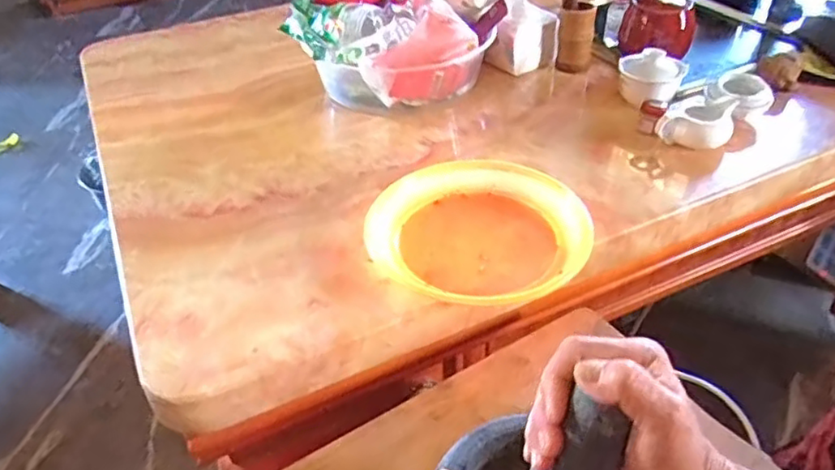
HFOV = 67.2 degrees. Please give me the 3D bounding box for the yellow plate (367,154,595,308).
[{"bbox_3d":[0.069,-0.010,0.649,0.191,0.055,0.213,31,50,33],"label":"yellow plate"}]

